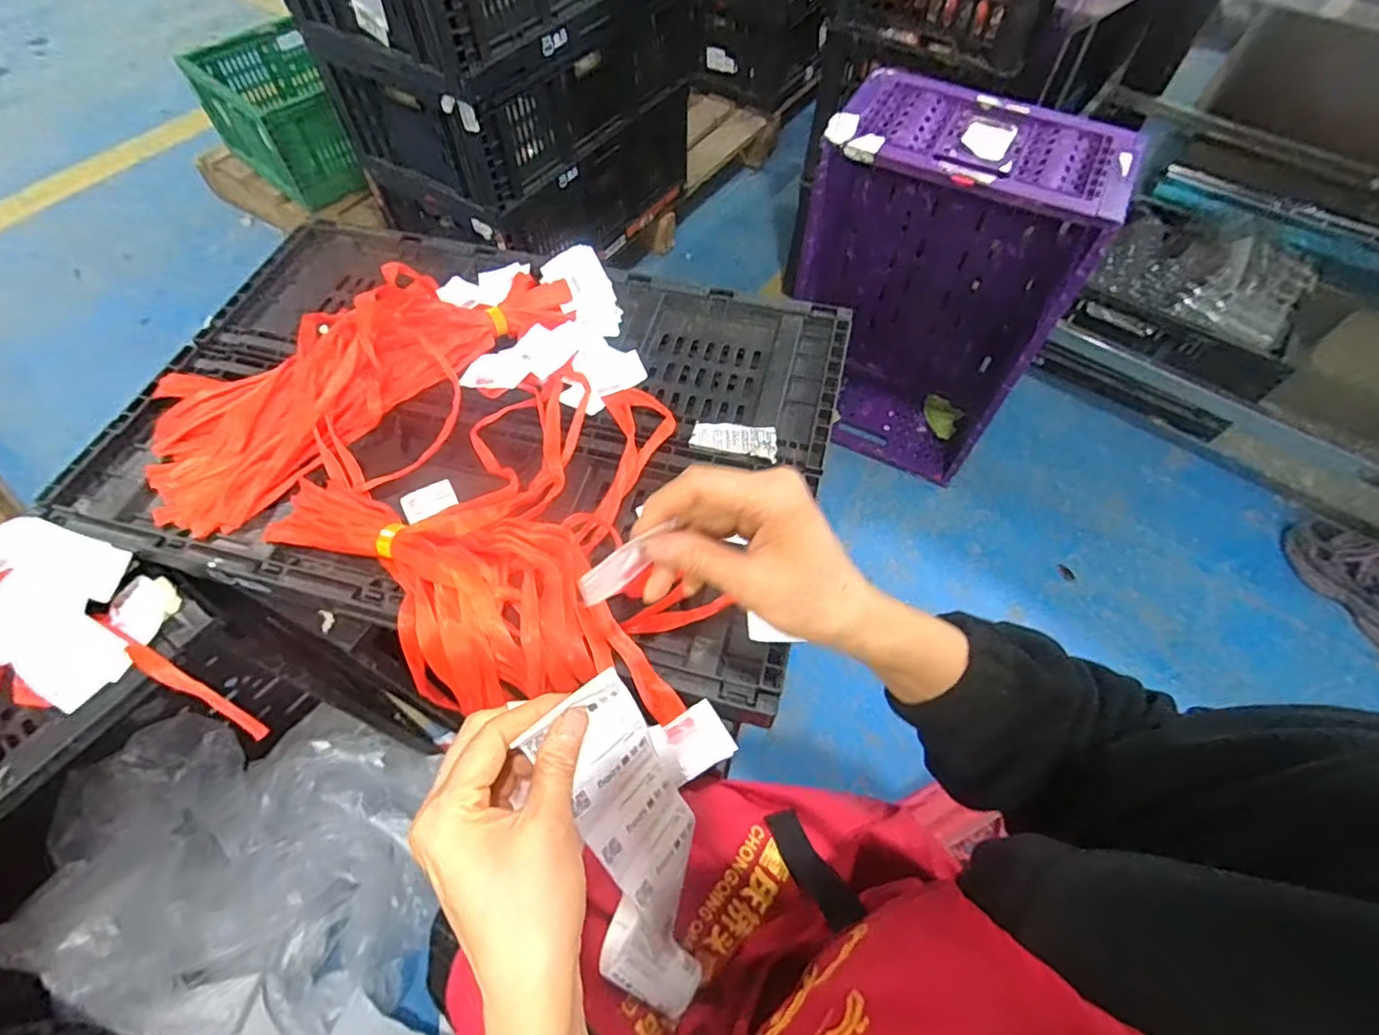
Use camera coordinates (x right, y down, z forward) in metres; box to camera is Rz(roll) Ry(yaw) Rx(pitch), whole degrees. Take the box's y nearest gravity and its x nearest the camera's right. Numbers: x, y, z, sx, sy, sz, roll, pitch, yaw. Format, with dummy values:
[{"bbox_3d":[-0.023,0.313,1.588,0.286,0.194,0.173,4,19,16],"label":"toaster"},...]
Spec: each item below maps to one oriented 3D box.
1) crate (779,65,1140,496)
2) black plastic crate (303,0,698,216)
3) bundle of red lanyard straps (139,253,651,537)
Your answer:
[{"bbox_3d":[0.394,-0.370,1.091,0.390,0.604,0.262,21,61,11],"label":"crate"},{"bbox_3d":[-0.305,-0.836,1.151,0.356,0.225,0.576,34,65,18],"label":"black plastic crate"},{"bbox_3d":[-0.262,-0.142,0.543,0.416,0.068,0.234,-18,61,-11],"label":"bundle of red lanyard straps"}]

